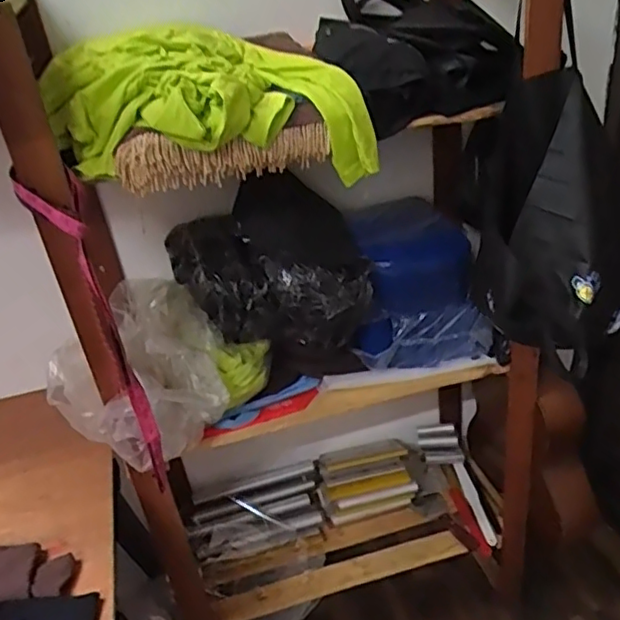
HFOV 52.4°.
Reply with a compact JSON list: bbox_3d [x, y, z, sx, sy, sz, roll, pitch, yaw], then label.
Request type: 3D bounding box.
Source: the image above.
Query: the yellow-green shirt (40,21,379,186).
[{"bbox_3d":[-0.158,-0.305,0.933,0.421,0.186,0.285,-14,31,-13],"label":"yellow-green shirt"}]

